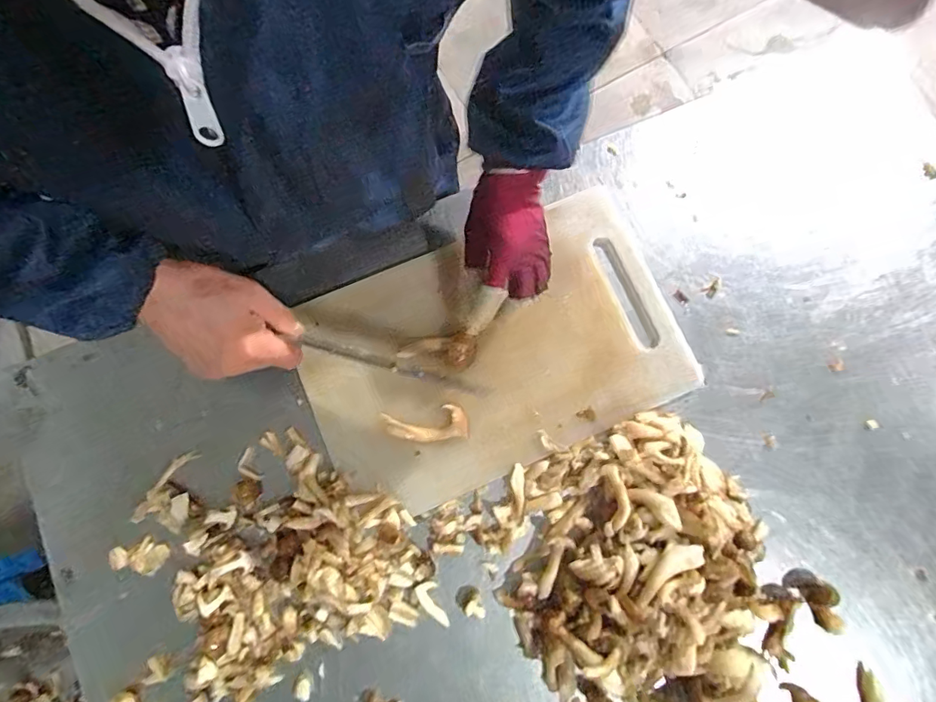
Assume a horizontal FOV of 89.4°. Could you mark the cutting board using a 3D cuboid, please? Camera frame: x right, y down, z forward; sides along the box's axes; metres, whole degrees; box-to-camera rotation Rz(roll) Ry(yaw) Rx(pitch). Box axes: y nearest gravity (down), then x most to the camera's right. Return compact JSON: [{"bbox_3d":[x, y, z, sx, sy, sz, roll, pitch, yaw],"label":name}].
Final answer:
[{"bbox_3d":[0.027,-0.005,0.502,0.387,0.016,0.248,-23,80,-6],"label":"cutting board"}]

